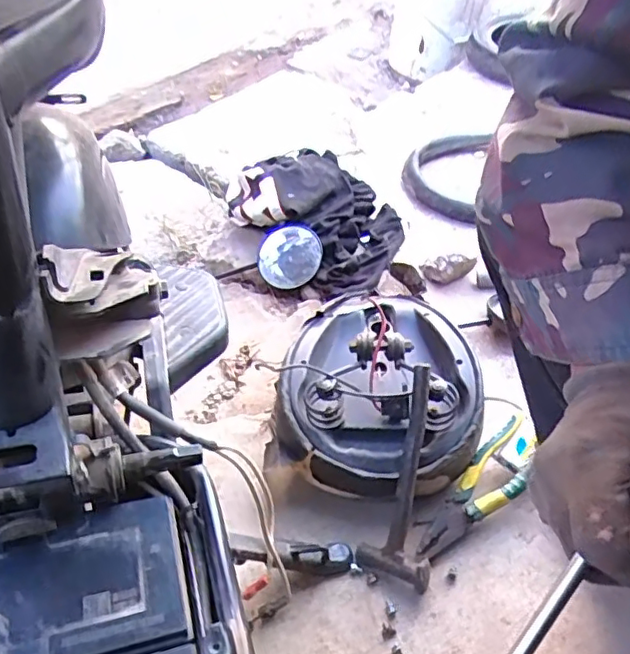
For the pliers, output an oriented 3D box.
[{"bbox_3d":[0.172,0.172,0.625,0.182,0.012,0.056,-38,64,-17],"label":"pliers"}]

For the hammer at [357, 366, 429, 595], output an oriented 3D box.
[{"bbox_3d":[0.094,0.145,0.607,0.070,0.046,0.215,9,81,9],"label":"hammer"}]

